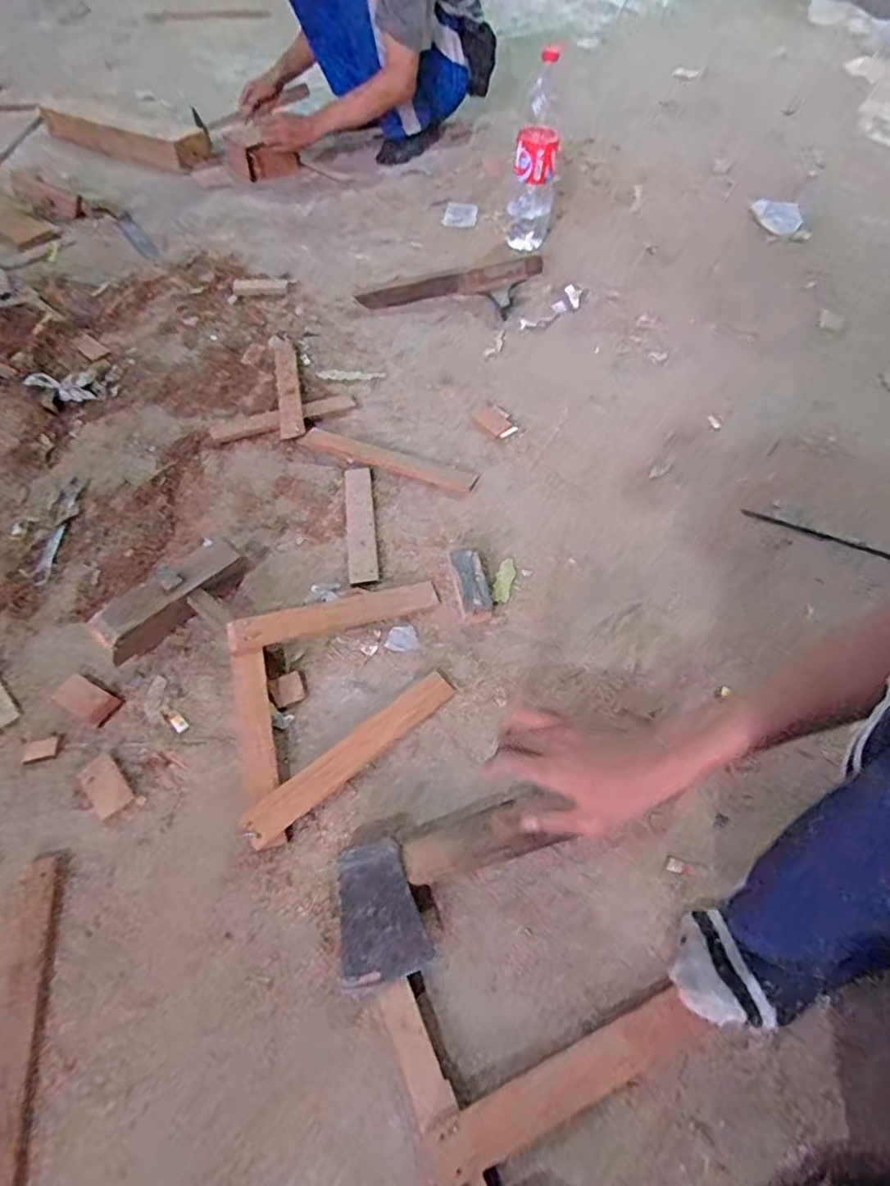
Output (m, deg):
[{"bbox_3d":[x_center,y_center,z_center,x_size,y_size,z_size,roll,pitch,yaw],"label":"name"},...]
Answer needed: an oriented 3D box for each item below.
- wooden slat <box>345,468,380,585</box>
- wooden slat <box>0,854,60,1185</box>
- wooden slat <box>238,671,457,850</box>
[{"bbox_3d":[-0.115,-0.098,0.826,0.037,0.013,0.212,-7,55,-3],"label":"wooden slat"},{"bbox_3d":[-0.355,0.356,0.499,0.039,0.006,0.263,-11,55,-6],"label":"wooden slat"},{"bbox_3d":[-0.097,0.164,0.633,0.248,0.020,0.043,-36,61,-21],"label":"wooden slat"}]

